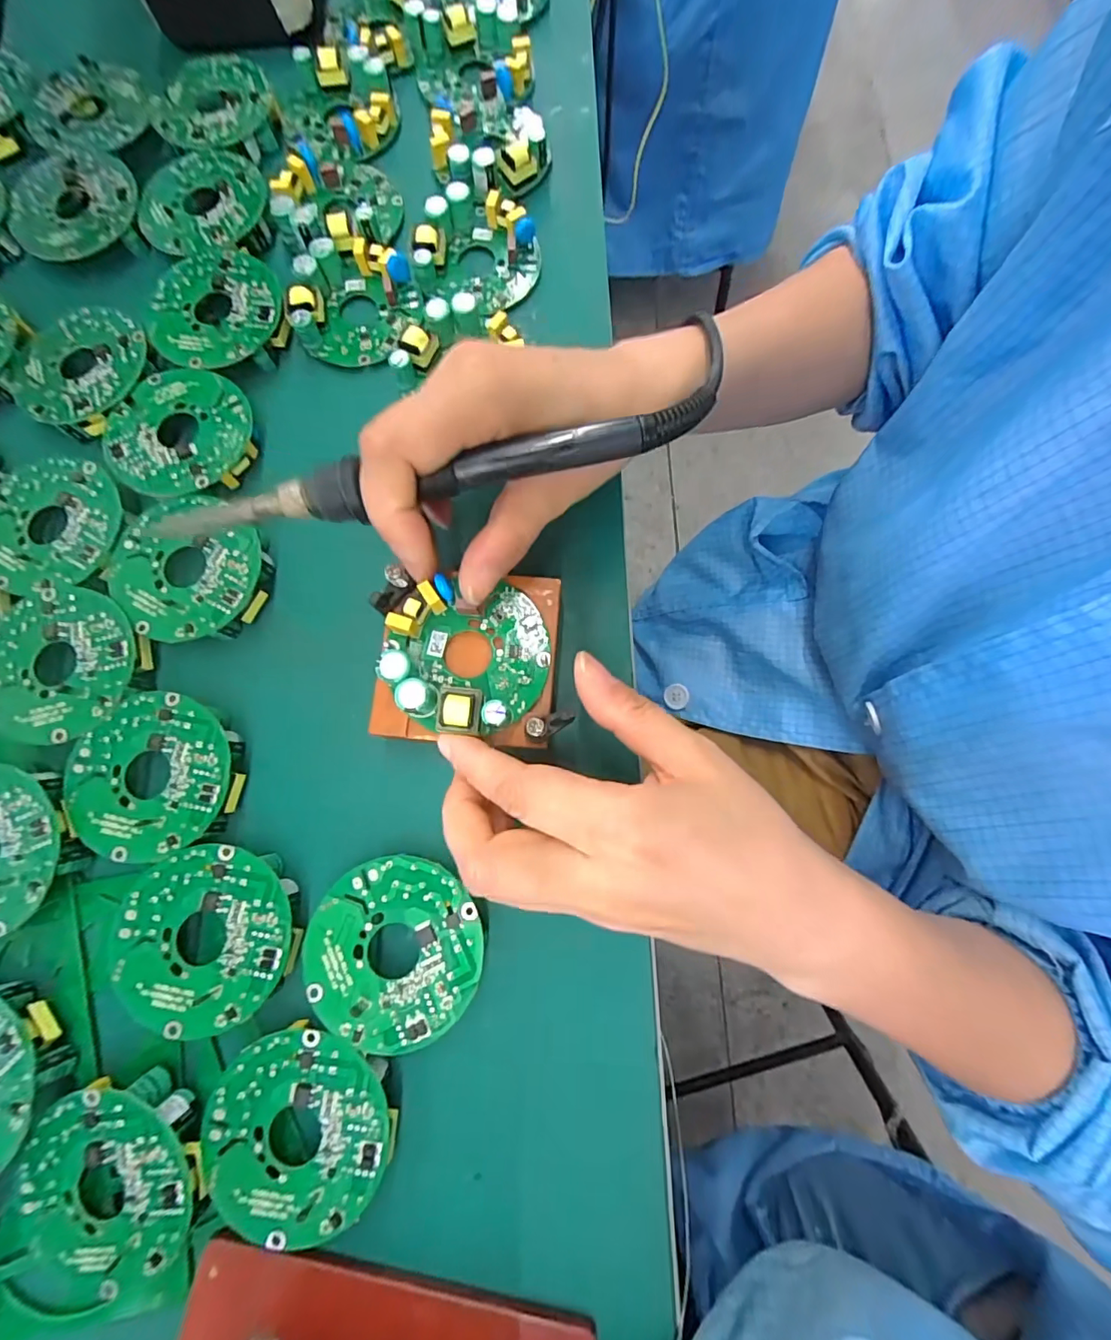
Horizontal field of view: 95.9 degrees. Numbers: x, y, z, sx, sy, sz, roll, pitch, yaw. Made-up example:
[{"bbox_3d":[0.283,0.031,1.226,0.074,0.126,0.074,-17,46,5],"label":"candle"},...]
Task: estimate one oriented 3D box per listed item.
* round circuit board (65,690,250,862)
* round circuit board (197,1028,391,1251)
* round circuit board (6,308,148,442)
[{"bbox_3d":[-0.163,0.043,0.205,0.064,0.015,0.062,0,78,0],"label":"round circuit board"},{"bbox_3d":[-0.092,0.163,0.180,0.064,0.013,0.061,0,78,0],"label":"round circuit board"},{"bbox_3d":[-0.229,-0.144,0.241,0.068,0.013,0.063,0,78,0],"label":"round circuit board"}]

